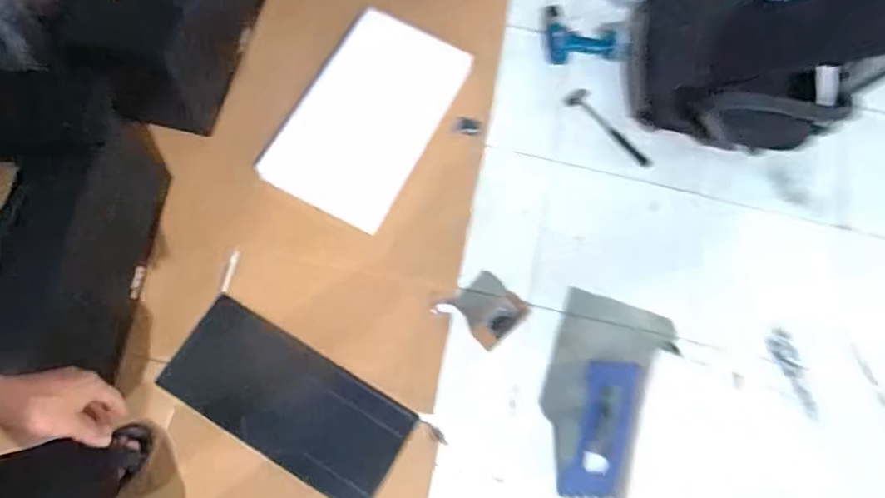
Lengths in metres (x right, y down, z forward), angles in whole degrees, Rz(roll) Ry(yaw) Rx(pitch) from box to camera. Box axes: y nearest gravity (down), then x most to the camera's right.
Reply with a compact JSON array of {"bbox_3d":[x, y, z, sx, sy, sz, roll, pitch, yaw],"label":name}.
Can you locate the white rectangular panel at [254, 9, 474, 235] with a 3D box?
[{"bbox_3d":[-0.187,-0.339,1.395,0.319,0.034,0.552,30,77,-4],"label":"white rectangular panel"}]

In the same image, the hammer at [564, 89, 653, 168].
[{"bbox_3d":[0.451,-0.325,1.460,0.283,0.023,0.060,43,74,10],"label":"hammer"}]

